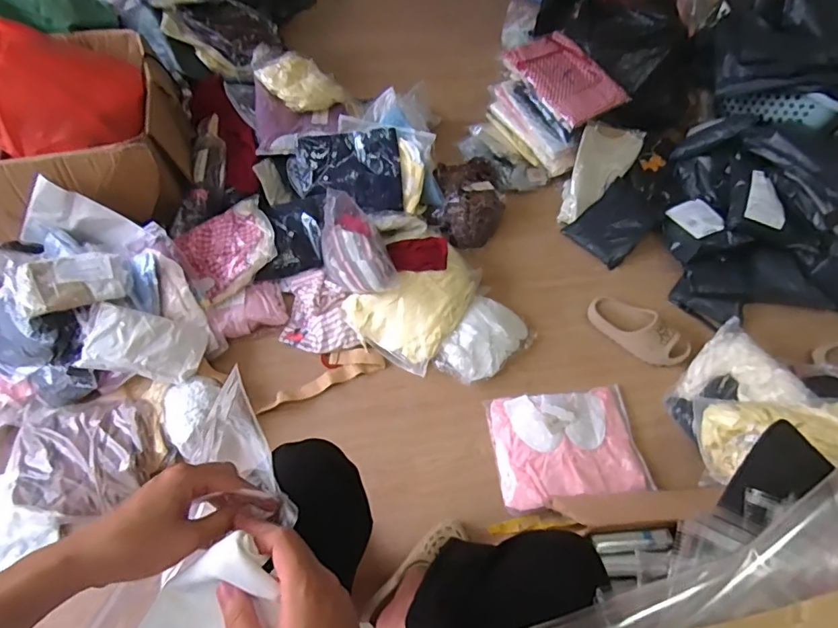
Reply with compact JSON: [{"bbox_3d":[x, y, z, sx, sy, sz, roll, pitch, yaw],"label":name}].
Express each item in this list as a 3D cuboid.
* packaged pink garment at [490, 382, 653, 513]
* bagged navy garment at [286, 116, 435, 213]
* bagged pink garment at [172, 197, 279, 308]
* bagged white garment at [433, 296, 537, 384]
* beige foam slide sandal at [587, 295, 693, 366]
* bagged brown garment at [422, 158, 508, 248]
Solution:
[{"bbox_3d":[0.325,0.289,1.075,0.316,0.038,0.250,-5,61,-6],"label":"packaged pink garment"},{"bbox_3d":[-0.164,-0.393,1.287,0.353,0.048,0.231,13,102,-2],"label":"bagged navy garment"},{"bbox_3d":[-0.460,-0.167,1.217,0.214,0.046,0.216,-33,72,-4],"label":"bagged pink garment"},{"bbox_3d":[0.166,0.068,1.180,0.167,0.061,0.232,30,63,13],"label":"bagged white garment"},{"bbox_3d":[0.534,0.041,1.206,0.252,0.075,0.081,34,64,15],"label":"beige foam slide sandal"},{"bbox_3d":[0.139,-0.325,1.380,0.203,0.103,0.280,13,60,4],"label":"bagged brown garment"}]

